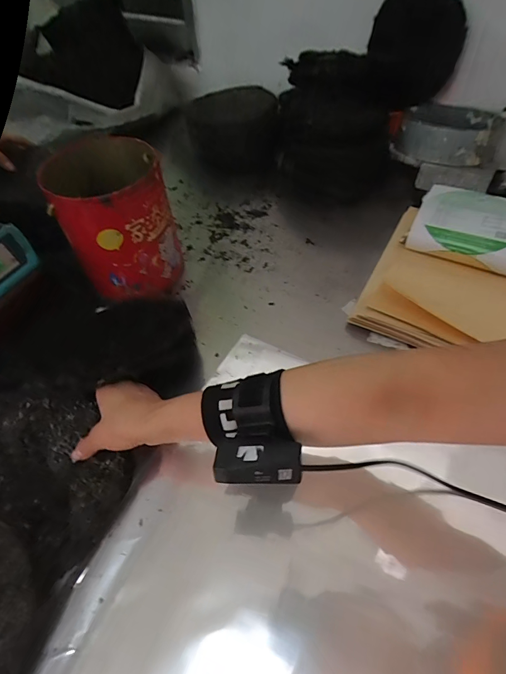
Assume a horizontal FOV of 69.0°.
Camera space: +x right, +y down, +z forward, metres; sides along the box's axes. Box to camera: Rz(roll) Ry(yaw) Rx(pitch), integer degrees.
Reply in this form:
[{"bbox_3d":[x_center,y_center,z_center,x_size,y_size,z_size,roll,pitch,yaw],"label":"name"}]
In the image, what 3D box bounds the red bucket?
[{"bbox_3d":[-0.205,-0.179,0.576,0.156,0.177,0.170,-16,53,-11],"label":"red bucket"}]

